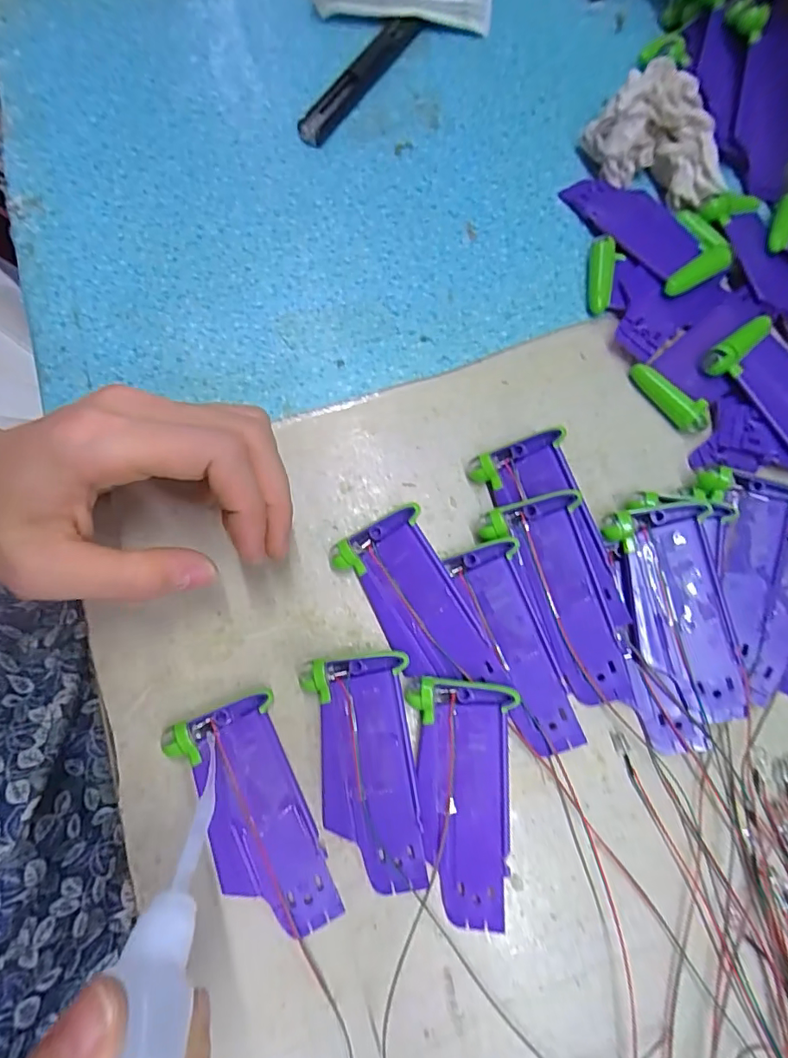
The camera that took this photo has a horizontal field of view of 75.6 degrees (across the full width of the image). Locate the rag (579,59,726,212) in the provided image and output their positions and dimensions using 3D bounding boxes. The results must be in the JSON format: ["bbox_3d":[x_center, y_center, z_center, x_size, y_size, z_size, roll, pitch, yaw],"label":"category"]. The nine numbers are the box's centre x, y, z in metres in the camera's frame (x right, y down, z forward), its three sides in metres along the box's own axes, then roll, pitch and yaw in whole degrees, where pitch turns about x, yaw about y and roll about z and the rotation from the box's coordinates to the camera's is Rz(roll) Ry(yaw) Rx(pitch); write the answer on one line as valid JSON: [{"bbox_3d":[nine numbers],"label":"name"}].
[{"bbox_3d":[0.143,-0.202,0.268,0.059,0.038,0.065,-25,79,-9],"label":"rag"}]

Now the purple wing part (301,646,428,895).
[{"bbox_3d":[-0.012,0.096,0.203,0.041,0.008,0.088,-4,77,-5],"label":"purple wing part"}]

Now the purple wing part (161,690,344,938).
[{"bbox_3d":[-0.054,0.113,0.197,0.039,0.011,0.088,-21,79,-8],"label":"purple wing part"}]

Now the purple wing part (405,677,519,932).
[{"bbox_3d":[0.026,0.106,0.199,0.038,0.014,0.090,4,76,-3],"label":"purple wing part"}]

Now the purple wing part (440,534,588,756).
[{"bbox_3d":[0.052,0.049,0.213,0.028,0.009,0.089,-21,79,-8],"label":"purple wing part"}]

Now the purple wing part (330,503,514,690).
[{"bbox_3d":[0.010,0.035,0.216,0.039,0.016,0.081,-27,79,-9],"label":"purple wing part"}]

